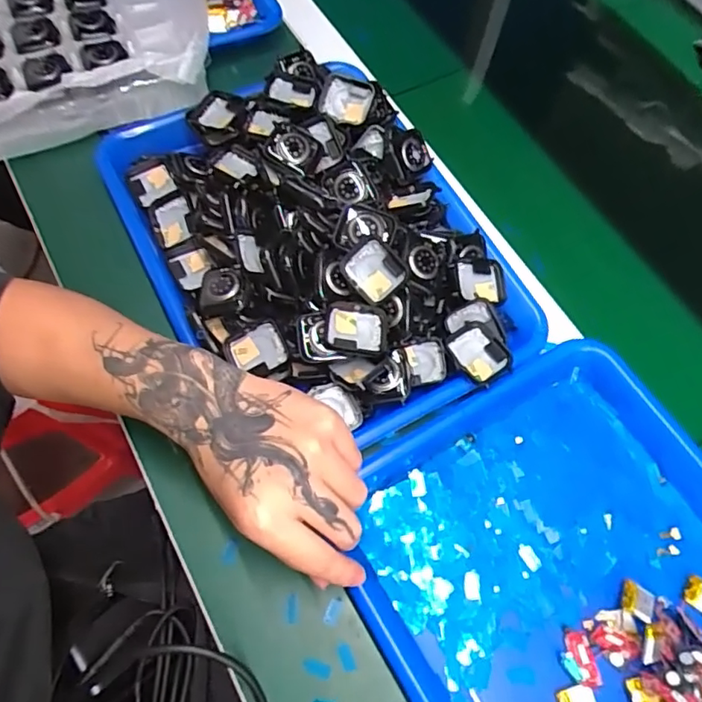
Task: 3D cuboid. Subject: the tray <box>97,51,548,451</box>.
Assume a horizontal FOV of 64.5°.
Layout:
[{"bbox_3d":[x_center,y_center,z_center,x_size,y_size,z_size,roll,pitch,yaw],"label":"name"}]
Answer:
[{"bbox_3d":[-0.032,-0.095,0.435,0.252,0.048,0.334,-25,70,-13],"label":"tray"}]

